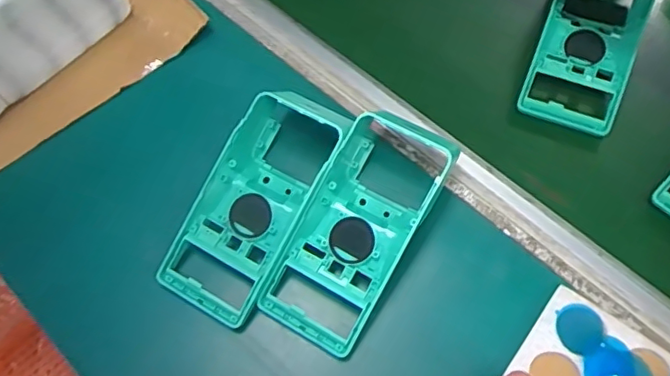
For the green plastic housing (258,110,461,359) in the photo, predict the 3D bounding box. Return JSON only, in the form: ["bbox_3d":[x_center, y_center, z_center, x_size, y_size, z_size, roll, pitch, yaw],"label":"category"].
[{"bbox_3d":[0.019,0.027,0.430,0.087,0.054,0.184,28,69,15],"label":"green plastic housing"}]

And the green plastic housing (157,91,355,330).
[{"bbox_3d":[-0.059,0.006,0.438,0.087,0.056,0.187,28,69,15],"label":"green plastic housing"}]

